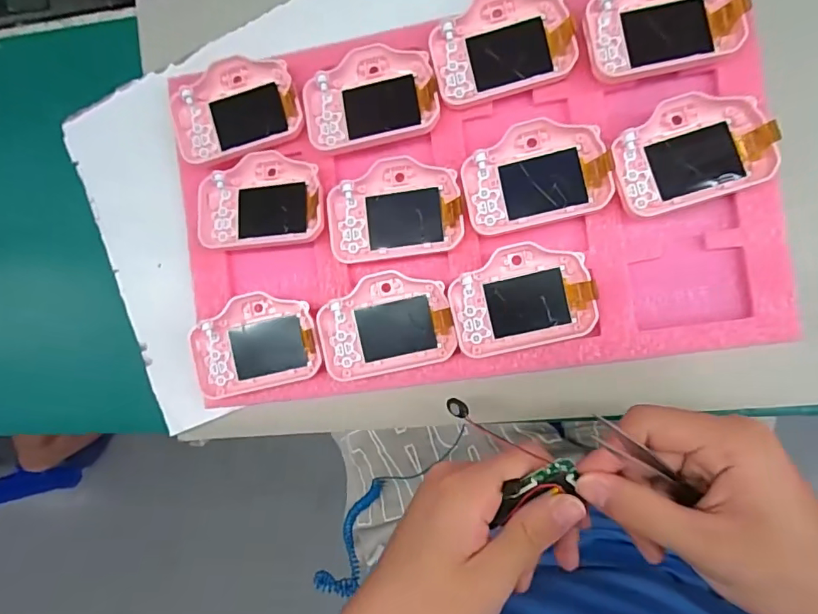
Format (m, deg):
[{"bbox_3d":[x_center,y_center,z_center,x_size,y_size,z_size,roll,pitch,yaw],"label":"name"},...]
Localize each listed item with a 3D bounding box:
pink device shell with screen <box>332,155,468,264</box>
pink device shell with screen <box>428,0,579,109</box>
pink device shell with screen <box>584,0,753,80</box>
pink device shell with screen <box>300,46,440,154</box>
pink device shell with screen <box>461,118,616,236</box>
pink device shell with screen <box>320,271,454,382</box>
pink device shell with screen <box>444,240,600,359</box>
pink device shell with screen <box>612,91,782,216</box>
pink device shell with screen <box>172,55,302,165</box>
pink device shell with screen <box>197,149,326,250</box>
[{"bbox_3d":[-0.009,-0.062,0.313,0.082,0.011,0.060,-6,89,8],"label":"pink device shell with screen"},{"bbox_3d":[0.055,-0.163,0.305,0.082,0.016,0.059,-14,88,7],"label":"pink device shell with screen"},{"bbox_3d":[0.146,-0.167,0.289,0.082,0.017,0.058,-9,89,8],"label":"pink device shell with screen"},{"bbox_3d":[-0.025,-0.134,0.316,0.082,0.009,0.060,-11,89,8],"label":"pink device shell with screen"},{"bbox_3d":[0.076,-0.080,0.299,0.083,0.015,0.060,-11,89,8],"label":"pink device shell with screen"},{"bbox_3d":[-0.015,0.011,0.314,0.081,0.012,0.061,-14,88,7],"label":"pink device shell with screen"},{"bbox_3d":[0.068,-0.005,0.301,0.082,0.014,0.061,-14,86,9],"label":"pink device shell with screen"},{"bbox_3d":[0.160,-0.090,0.286,0.080,0.019,0.060,-17,88,7],"label":"pink device shell with screen"},{"bbox_3d":[-0.116,-0.132,0.328,0.081,0.011,0.059,-16,88,7],"label":"pink device shell with screen"},{"bbox_3d":[-0.097,-0.071,0.326,0.084,0.011,0.061,-5,89,8],"label":"pink device shell with screen"}]

